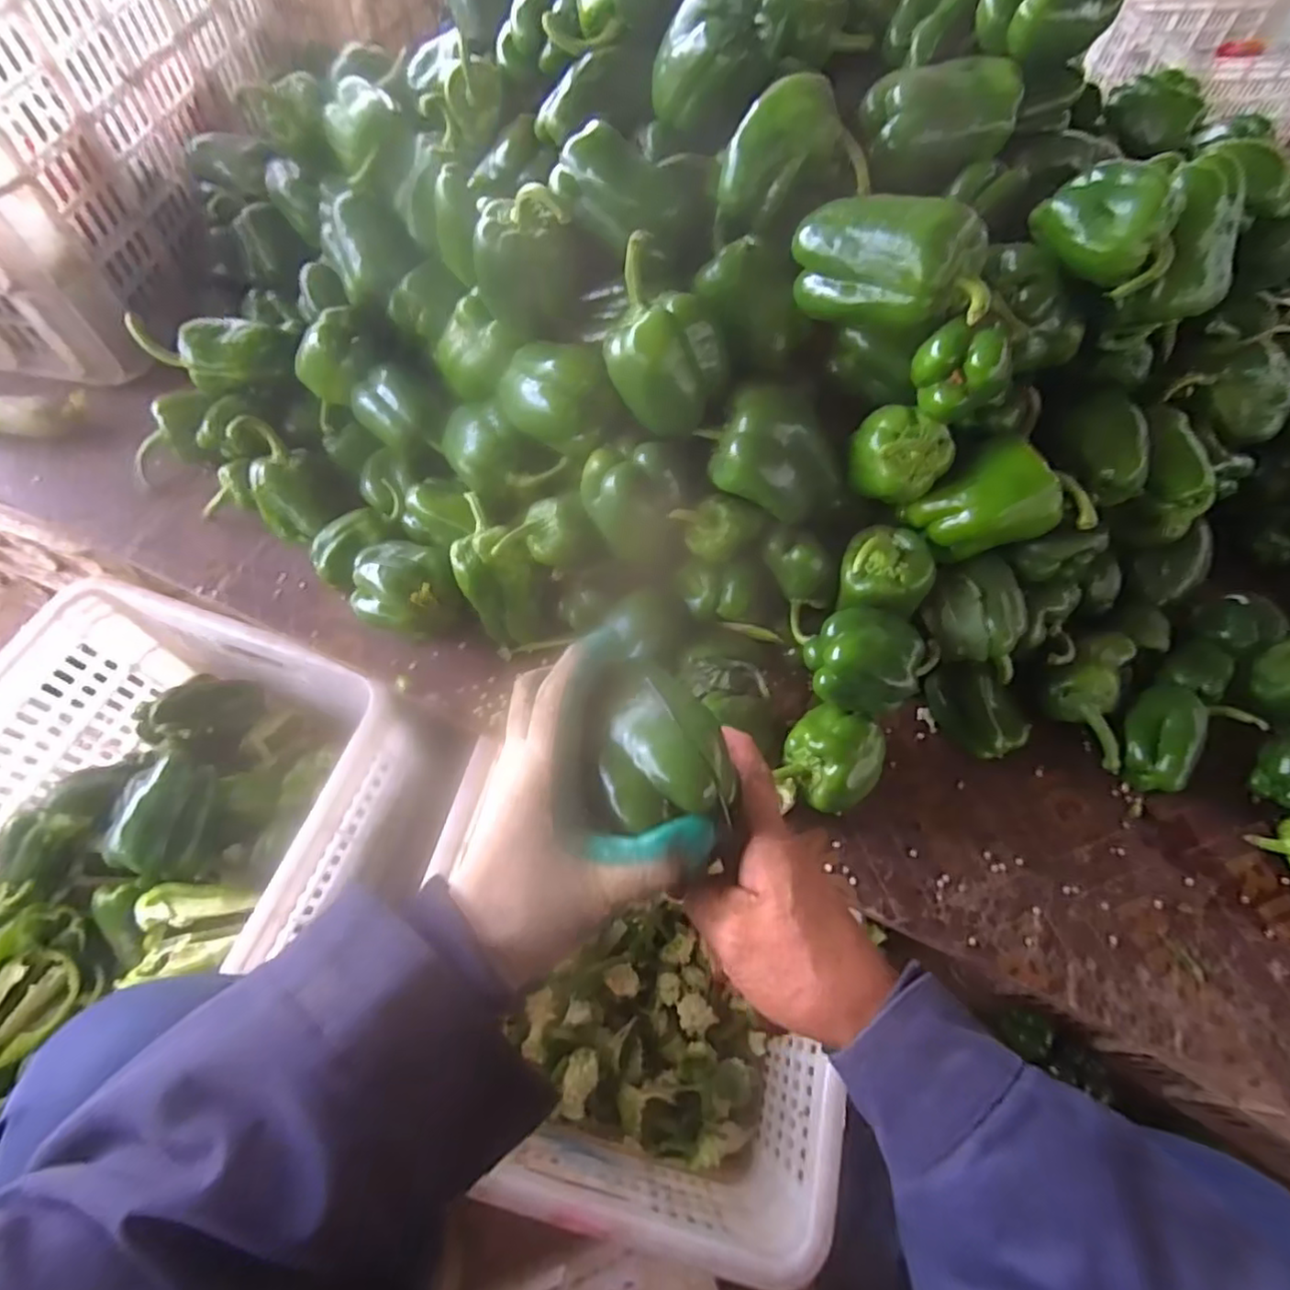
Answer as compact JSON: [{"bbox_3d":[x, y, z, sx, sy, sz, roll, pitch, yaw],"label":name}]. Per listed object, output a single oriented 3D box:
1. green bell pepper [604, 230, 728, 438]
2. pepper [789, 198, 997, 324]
[{"bbox_3d":[0.015,-0.193,0.426,0.081,0.092,0.070,-3,62,-4],"label":"green bell pepper"},{"bbox_3d":[0.152,-0.236,0.407,0.124,0.062,0.059,28,64,12],"label":"pepper"}]

